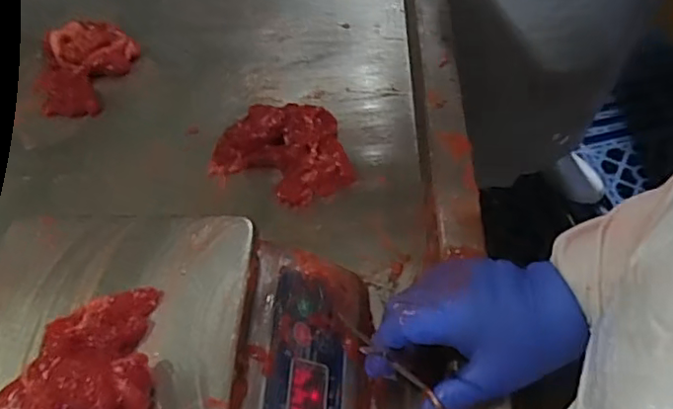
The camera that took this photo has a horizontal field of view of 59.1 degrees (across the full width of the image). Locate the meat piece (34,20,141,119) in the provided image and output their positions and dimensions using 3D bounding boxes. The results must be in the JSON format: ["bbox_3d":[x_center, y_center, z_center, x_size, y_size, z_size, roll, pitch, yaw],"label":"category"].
[{"bbox_3d":[-0.297,-0.165,0.701,0.123,0.039,0.127,-1,56,2],"label":"meat piece"}]

